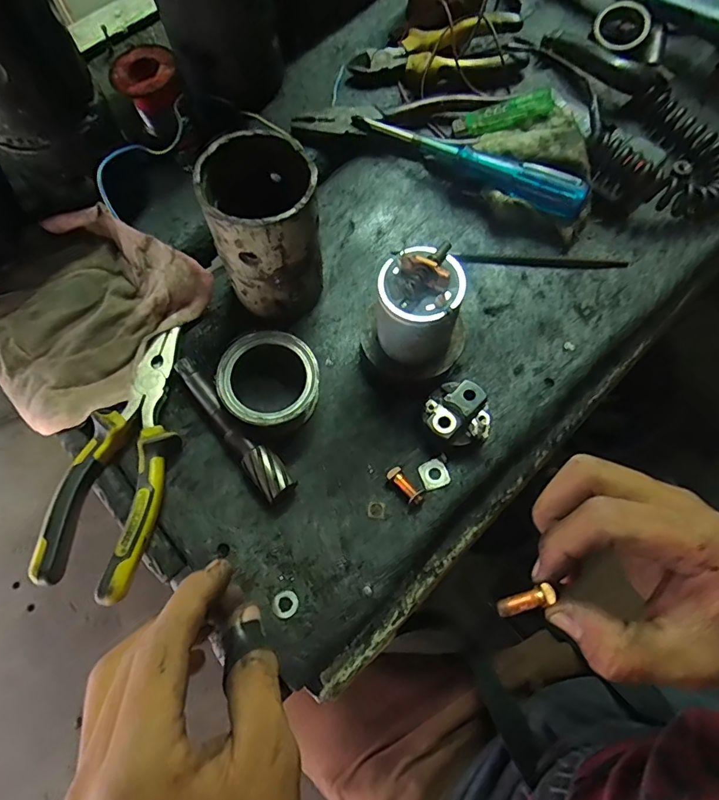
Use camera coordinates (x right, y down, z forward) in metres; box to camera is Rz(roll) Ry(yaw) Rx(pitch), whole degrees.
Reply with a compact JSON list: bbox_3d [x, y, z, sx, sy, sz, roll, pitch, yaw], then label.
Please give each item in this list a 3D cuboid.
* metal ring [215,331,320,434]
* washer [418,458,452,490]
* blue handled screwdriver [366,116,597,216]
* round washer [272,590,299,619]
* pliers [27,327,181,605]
[{"bbox_3d":[-0.058,-0.010,0.311,0.064,0.038,0.063,-1,69,2],"label":"metal ring"},{"bbox_3d":[0.049,0.049,0.305,0.018,0.004,0.018,-21,70,-6],"label":"washer"},{"bbox_3d":[0.088,-0.187,0.365,0.180,0.023,0.024,24,72,11],"label":"blue handled screwdriver"},{"bbox_3d":[-0.043,0.119,0.271,0.015,0.004,0.015,-1,69,2],"label":"round washer"},{"bbox_3d":[-0.145,0.029,0.288,0.055,0.027,0.170,4,69,4],"label":"pliers"}]

